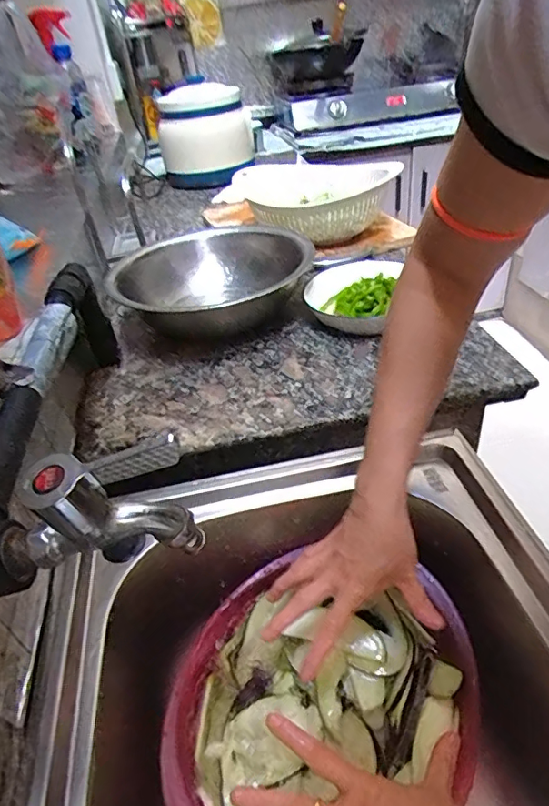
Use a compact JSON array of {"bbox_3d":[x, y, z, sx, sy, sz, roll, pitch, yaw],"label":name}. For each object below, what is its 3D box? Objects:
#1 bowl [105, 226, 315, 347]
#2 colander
[{"bbox_3d":[-0.089,-0.167,0.710,0.258,0.080,0.261,-13,37,-6],"label":"bowl"},{"bbox_3d":[0.075,-0.343,0.851,0.199,0.090,0.198,-22,39,-18],"label":"colander"}]

